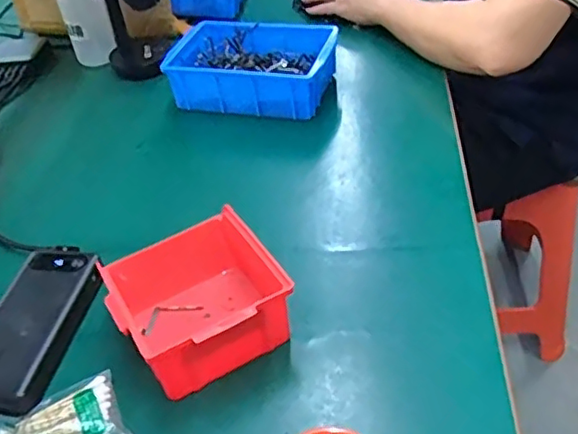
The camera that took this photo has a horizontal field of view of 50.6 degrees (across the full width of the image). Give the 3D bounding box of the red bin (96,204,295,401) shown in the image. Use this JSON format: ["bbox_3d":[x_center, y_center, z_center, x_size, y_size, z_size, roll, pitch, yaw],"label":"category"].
[{"bbox_3d":[-0.078,0.063,0.502,0.123,0.061,0.139,-25,44,-19],"label":"red bin"}]

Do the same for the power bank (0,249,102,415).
[{"bbox_3d":[-0.219,0.090,0.521,0.077,0.022,0.155,4,43,12],"label":"power bank"}]

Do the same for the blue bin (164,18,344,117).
[{"bbox_3d":[-0.048,-0.197,0.803,0.202,0.057,0.139,8,44,17],"label":"blue bin"}]

